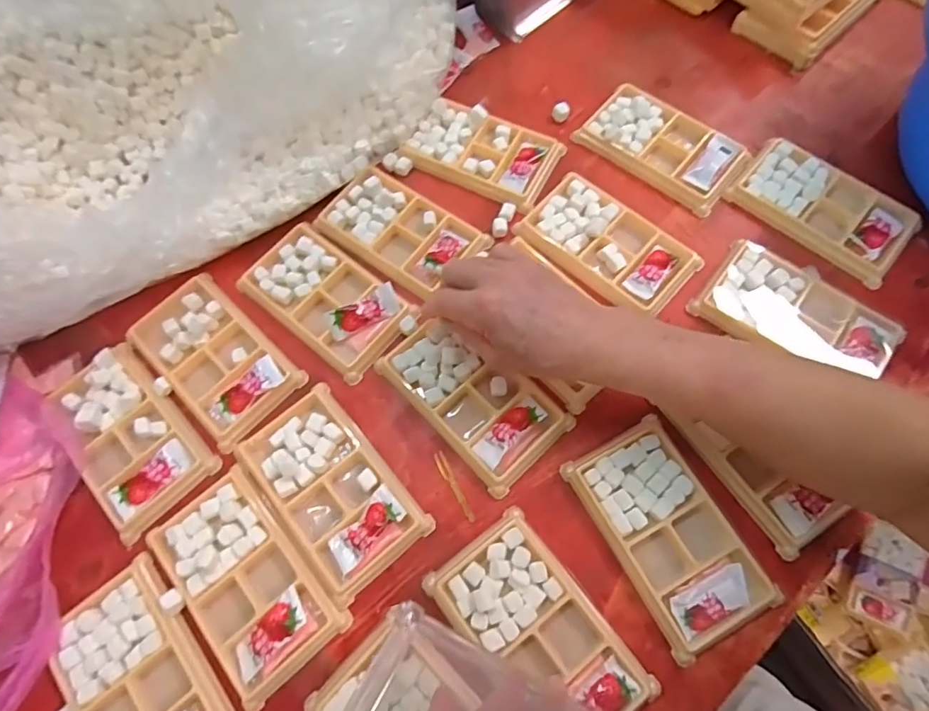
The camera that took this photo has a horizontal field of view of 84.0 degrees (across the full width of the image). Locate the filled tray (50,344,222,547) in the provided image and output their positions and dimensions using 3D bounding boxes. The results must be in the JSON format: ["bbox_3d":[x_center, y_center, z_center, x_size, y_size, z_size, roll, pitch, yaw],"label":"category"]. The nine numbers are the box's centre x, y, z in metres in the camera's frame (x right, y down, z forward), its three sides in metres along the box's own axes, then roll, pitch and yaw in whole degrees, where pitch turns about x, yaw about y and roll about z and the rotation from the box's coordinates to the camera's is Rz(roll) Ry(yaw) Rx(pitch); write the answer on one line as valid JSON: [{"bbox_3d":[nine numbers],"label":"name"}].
[{"bbox_3d":[-0.252,0.060,0.385,0.074,0.018,0.132,-42,73,-12],"label":"filled tray"}]

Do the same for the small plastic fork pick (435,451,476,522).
[{"bbox_3d":[-0.007,0.094,0.369,0.008,0.004,0.054,-27,71,-7],"label":"small plastic fork pick"}]

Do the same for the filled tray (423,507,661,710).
[{"bbox_3d":[0.047,0.174,0.327,0.074,0.015,0.132,-37,72,-10],"label":"filled tray"}]

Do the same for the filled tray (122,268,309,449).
[{"bbox_3d":[-0.199,0.002,0.405,0.136,0.023,0.080,41,77,15],"label":"filled tray"}]

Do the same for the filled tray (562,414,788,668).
[{"bbox_3d":[0.136,0.117,0.343,0.077,0.013,0.138,-28,71,-7],"label":"filled tray"}]

